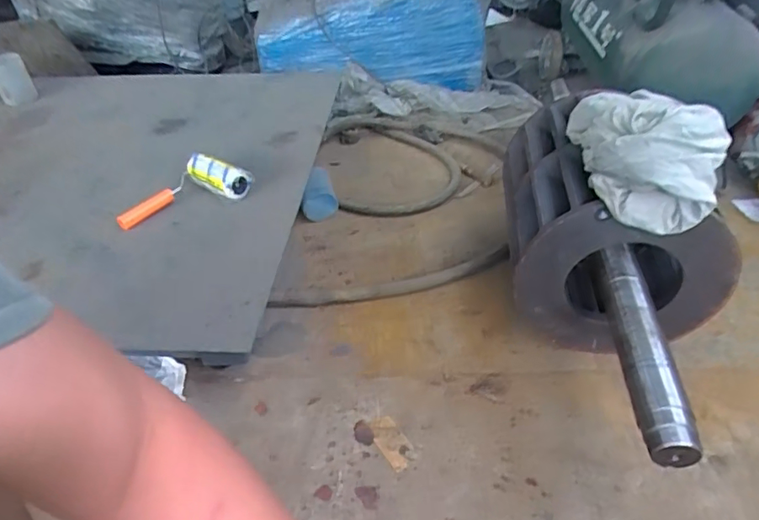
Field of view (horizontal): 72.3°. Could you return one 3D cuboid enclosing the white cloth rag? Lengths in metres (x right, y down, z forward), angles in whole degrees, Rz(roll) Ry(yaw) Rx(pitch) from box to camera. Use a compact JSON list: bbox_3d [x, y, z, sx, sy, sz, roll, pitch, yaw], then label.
[{"bbox_3d":[0.350,-0.146,0.679,0.150,0.103,0.220,0,41,4],"label":"white cloth rag"}]

